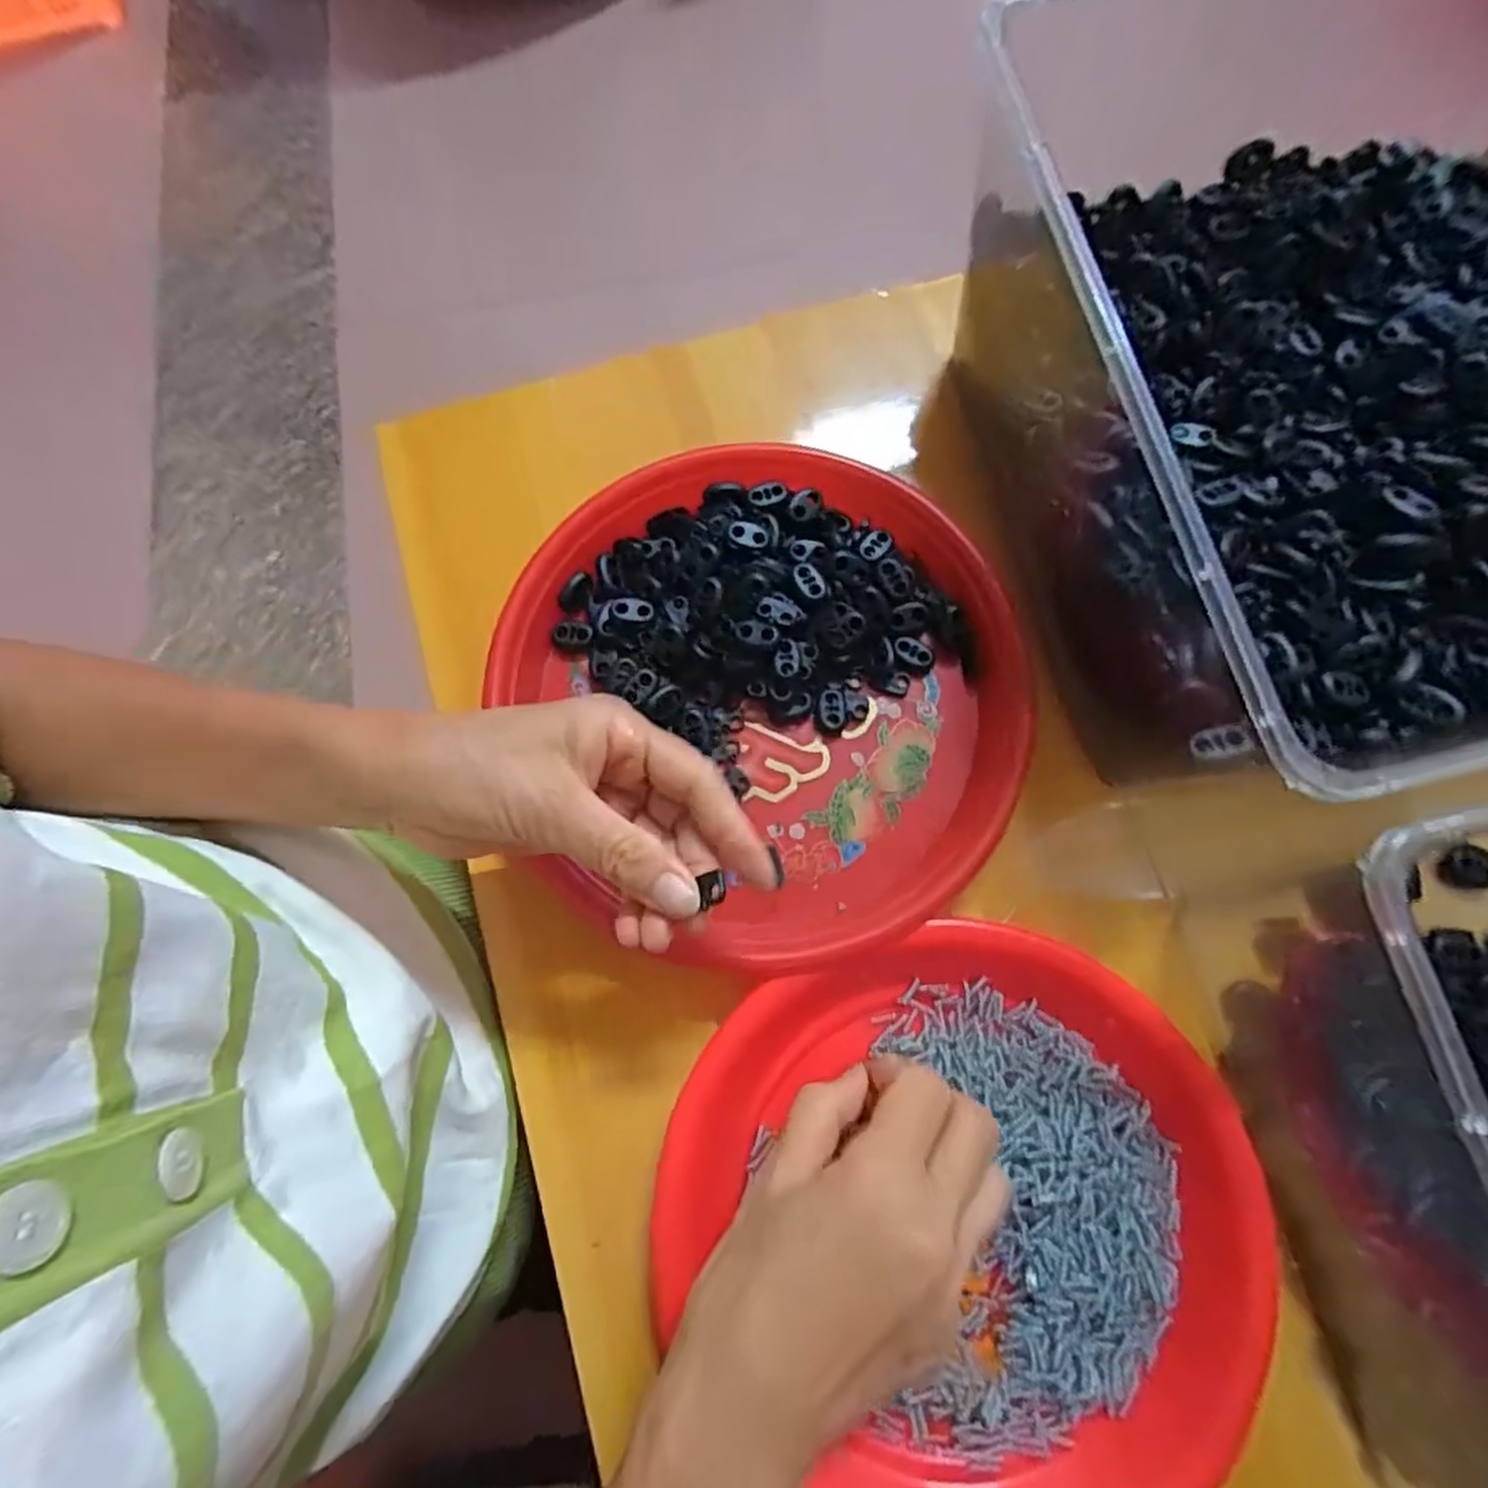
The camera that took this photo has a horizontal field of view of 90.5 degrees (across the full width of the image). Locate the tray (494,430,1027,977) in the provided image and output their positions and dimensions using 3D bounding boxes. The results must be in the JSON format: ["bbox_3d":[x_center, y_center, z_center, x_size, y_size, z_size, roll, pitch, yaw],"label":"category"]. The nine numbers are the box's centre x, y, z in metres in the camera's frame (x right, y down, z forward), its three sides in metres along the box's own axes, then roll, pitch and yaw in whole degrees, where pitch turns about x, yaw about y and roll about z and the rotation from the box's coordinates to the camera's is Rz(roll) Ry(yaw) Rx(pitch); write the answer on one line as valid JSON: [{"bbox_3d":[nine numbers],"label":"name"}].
[{"bbox_3d":[0.014,-0.024,0.342,0.234,0.030,0.229,-22,78,-4],"label":"tray"}]

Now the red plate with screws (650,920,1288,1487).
[{"bbox_3d":[0.087,0.193,0.295,0.221,0.028,0.223,0,78,1],"label":"red plate with screws"}]

